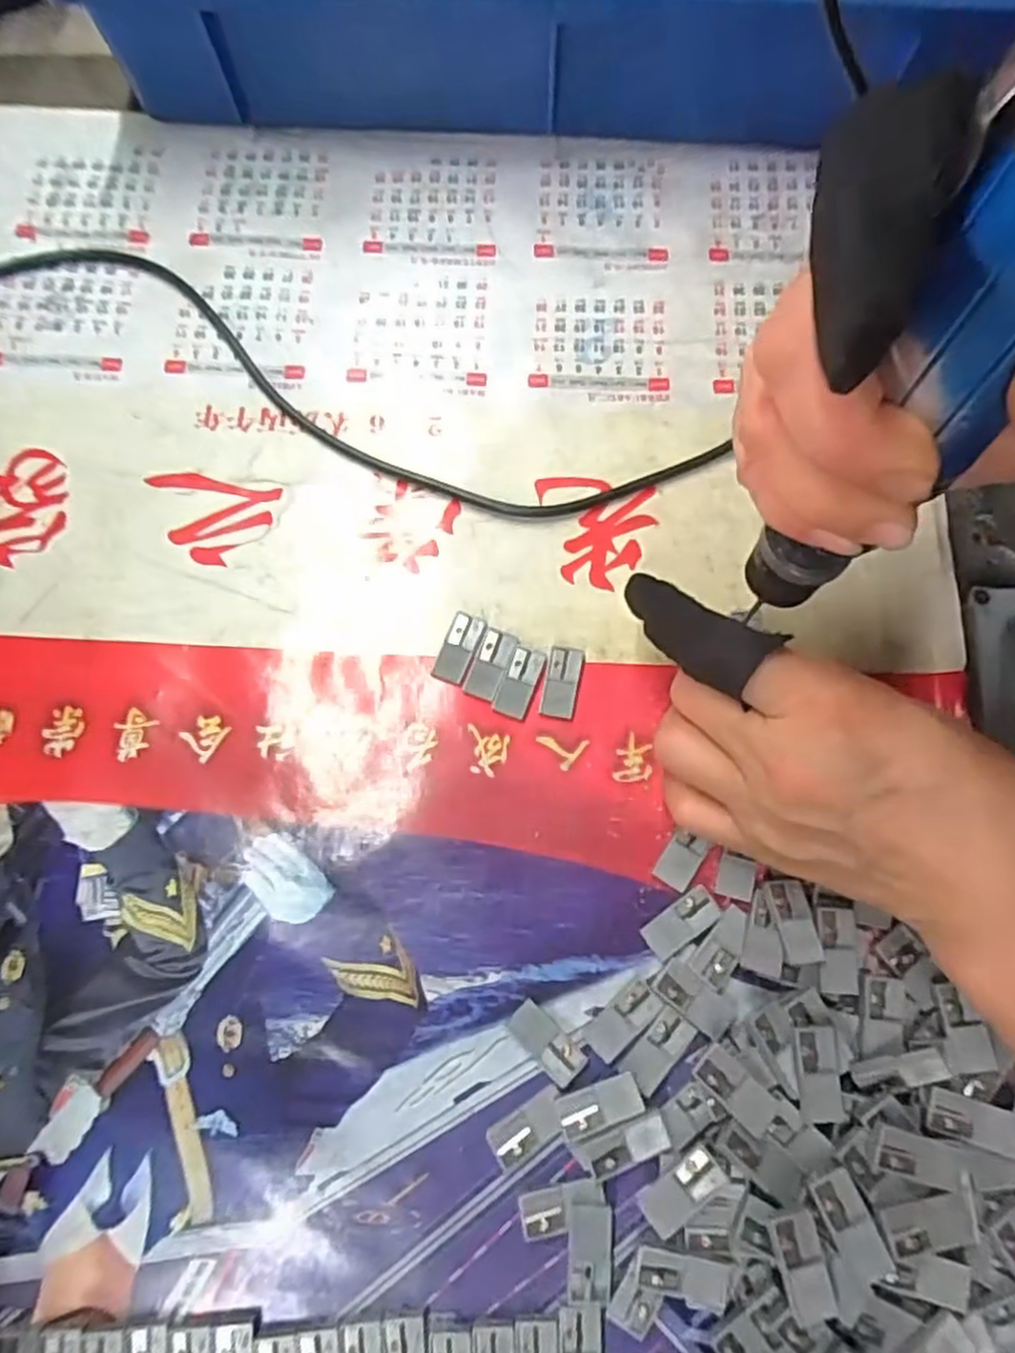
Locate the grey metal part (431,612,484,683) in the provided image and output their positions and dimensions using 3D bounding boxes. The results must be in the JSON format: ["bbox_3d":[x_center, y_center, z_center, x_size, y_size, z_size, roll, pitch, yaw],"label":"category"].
[{"bbox_3d":[-0.019,-0.012,0.297,0.014,0.004,0.028,20,75,6],"label":"grey metal part"}]

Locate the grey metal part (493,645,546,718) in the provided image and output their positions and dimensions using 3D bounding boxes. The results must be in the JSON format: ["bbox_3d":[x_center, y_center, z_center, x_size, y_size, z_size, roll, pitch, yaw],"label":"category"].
[{"bbox_3d":[0.005,0.002,0.293,0.012,0.004,0.028,18,75,6],"label":"grey metal part"}]

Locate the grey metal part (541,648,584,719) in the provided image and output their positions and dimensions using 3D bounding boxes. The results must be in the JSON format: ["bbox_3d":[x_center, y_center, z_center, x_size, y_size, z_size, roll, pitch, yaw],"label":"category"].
[{"bbox_3d":[0.021,0.002,0.293,0.013,0.004,0.028,11,74,4],"label":"grey metal part"}]

